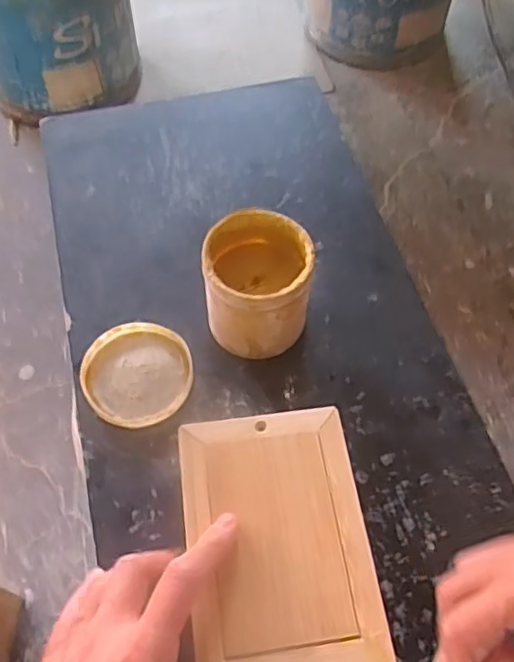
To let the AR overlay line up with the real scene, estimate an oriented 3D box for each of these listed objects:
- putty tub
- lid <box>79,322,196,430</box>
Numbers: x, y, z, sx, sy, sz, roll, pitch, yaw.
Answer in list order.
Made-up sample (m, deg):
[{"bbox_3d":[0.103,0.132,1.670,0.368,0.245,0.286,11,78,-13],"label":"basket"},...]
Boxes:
[{"bbox_3d":[0.001,-0.033,0.477,0.079,0.089,0.077,1,59,-1],"label":"putty tub"},{"bbox_3d":[-0.094,0.032,0.483,0.083,0.010,0.084,1,59,-1],"label":"lid"}]

